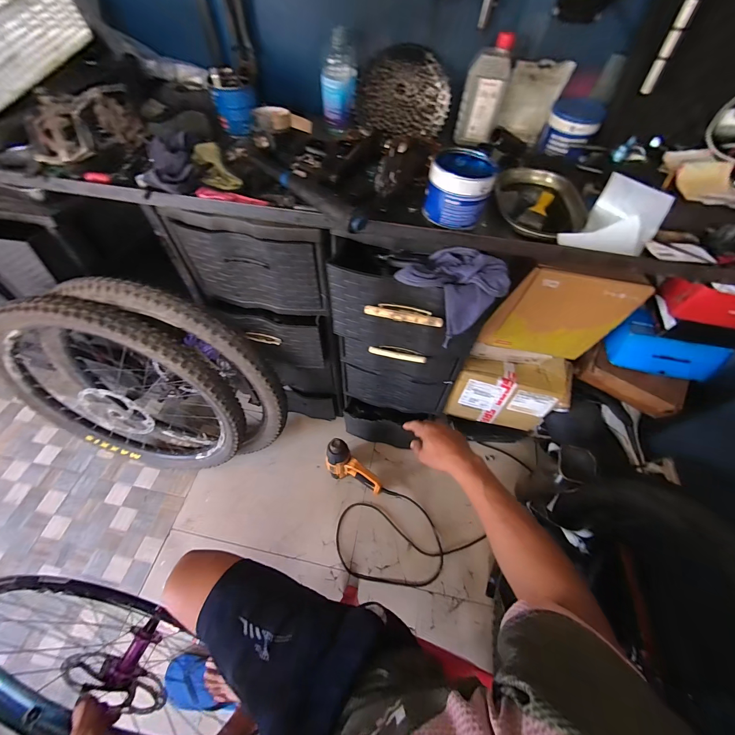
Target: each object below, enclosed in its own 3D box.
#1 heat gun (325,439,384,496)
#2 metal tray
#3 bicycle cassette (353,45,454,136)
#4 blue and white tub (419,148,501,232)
[{"bbox_3d":[-0.048,0.335,1.048,0.204,0.240,0.069,29,61,16],"label":"heat gun"},{"bbox_3d":[0.315,-0.295,0.587,0.157,0.041,0.228,7,57,3],"label":"metal tray"},{"bbox_3d":[0.073,-0.576,0.678,0.197,0.074,0.165,8,102,7],"label":"bicycle cassette"},{"bbox_3d":[0.149,-0.297,0.535,0.096,0.078,0.103,1,57,-1],"label":"blue and white tub"}]

